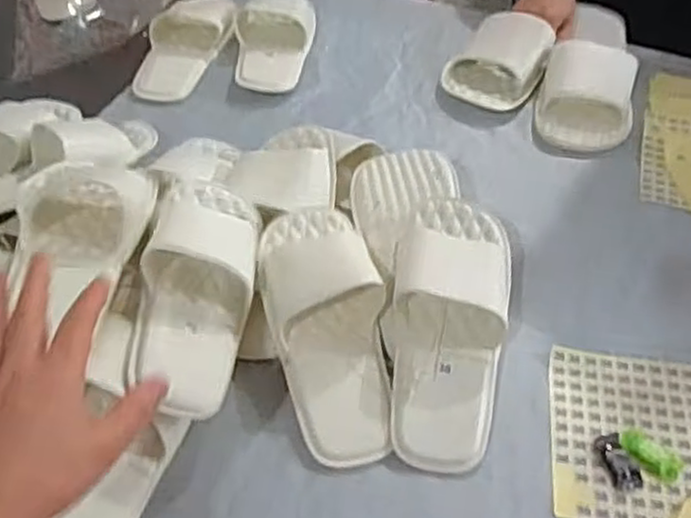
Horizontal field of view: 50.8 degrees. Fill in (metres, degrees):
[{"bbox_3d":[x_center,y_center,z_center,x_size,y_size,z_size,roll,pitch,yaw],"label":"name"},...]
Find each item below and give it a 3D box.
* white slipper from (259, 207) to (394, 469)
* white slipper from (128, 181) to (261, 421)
[{"bbox_3d":[-0.012,0.053,0.618,0.100,0.059,0.238,-9,68,-9],"label":"white slipper"},{"bbox_3d":[-0.126,0.033,0.630,0.087,0.068,0.231,1,48,1],"label":"white slipper"}]

